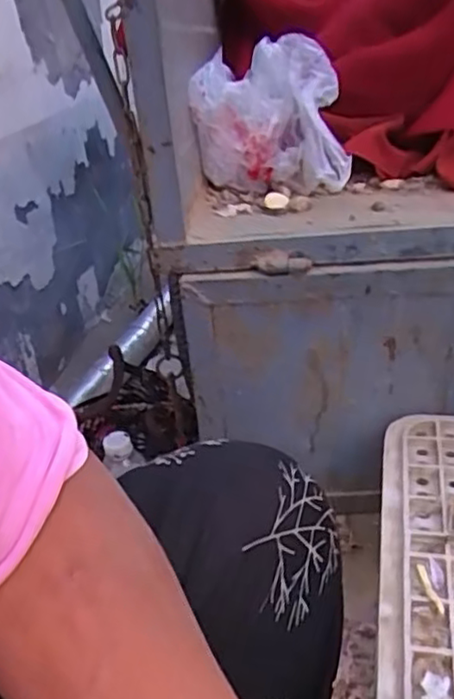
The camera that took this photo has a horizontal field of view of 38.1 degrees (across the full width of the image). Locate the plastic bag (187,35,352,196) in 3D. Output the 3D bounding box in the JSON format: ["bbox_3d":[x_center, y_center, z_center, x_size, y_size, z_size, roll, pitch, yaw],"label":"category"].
[{"bbox_3d":[0.040,-0.232,0.668,0.143,0.132,0.131,-5,30,2],"label":"plastic bag"}]

